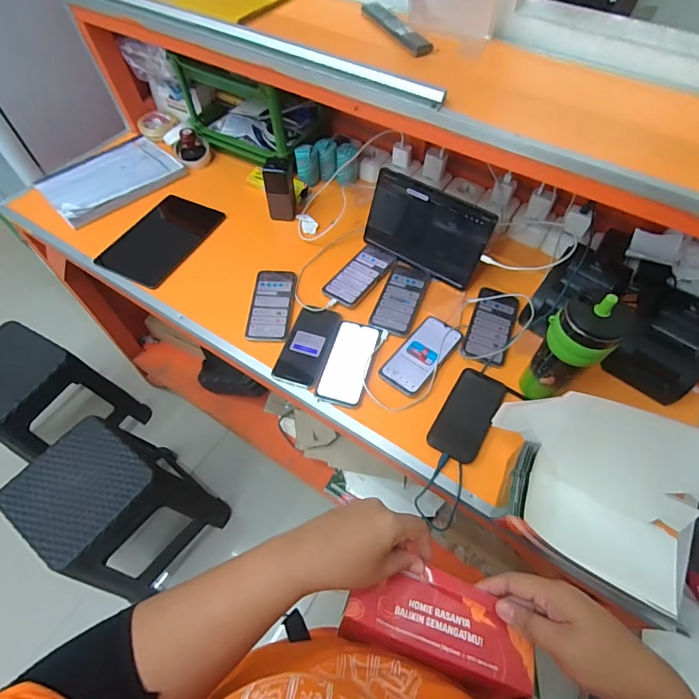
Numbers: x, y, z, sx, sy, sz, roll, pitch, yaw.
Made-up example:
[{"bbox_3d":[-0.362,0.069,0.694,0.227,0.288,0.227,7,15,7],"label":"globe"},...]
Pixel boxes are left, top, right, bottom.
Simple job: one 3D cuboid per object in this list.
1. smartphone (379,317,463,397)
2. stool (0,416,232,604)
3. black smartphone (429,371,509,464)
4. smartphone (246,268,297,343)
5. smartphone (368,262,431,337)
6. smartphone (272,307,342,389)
[{"bbox_3d":[0.133,0.006,0.753,0.082,0.013,0.168,35,64,18],"label":"smartphone"},{"bbox_3d":[-0.614,0.440,1.168,0.329,0.454,0.307,31,63,17],"label":"stool"},{"bbox_3d":[0.199,0.111,0.700,0.083,0.019,0.165,28,62,15],"label":"black smartphone"},{"bbox_3d":[-0.152,-0.092,0.815,0.078,0.014,0.171,4,58,1],"label":"smartphone"},{"bbox_3d":[0.103,-0.102,0.826,0.083,0.009,0.174,19,60,10],"label":"smartphone"},{"bbox_3d":[-0.076,-0.010,0.760,0.080,0.004,0.168,15,59,8],"label":"smartphone"}]

